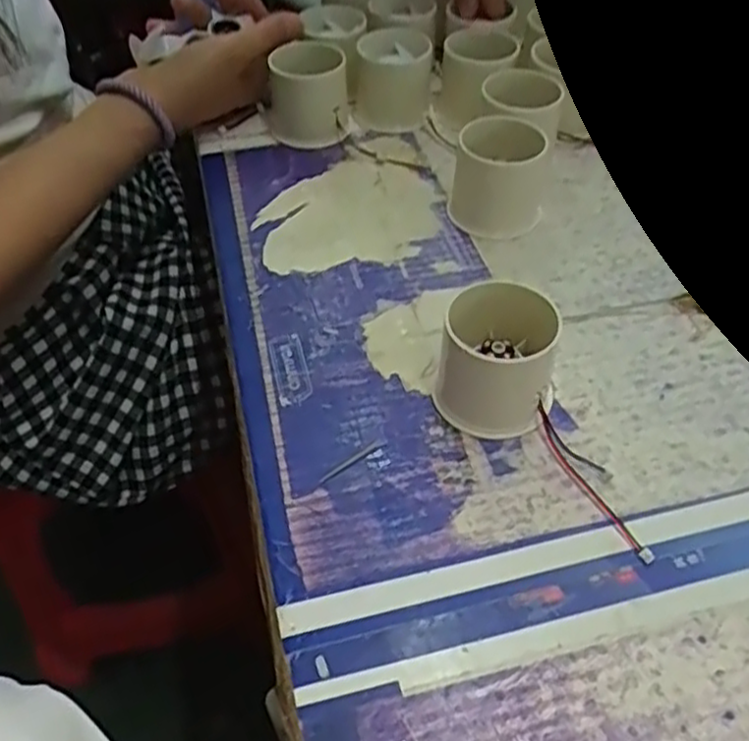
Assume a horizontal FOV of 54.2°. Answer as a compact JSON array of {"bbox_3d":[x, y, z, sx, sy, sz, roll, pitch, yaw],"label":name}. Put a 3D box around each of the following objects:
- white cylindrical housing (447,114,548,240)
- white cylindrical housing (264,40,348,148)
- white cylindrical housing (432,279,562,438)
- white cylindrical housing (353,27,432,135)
[{"bbox_3d":[0.073,-0.116,0.432,0.052,0.054,0.052,7,49,8],"label":"white cylindrical housing"},{"bbox_3d":[-0.046,-0.186,0.496,0.055,0.051,0.055,-1,48,1],"label":"white cylindrical housing"},{"bbox_3d":[0.057,-0.006,0.335,0.053,0.050,0.052,11,50,11],"label":"white cylindrical housing"},{"bbox_3d":[0.012,-0.201,0.510,0.053,0.055,0.053,-1,48,1],"label":"white cylindrical housing"}]

